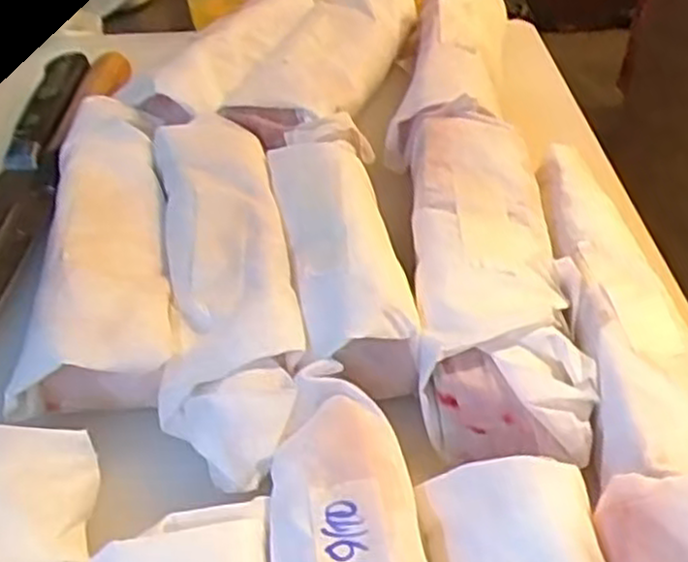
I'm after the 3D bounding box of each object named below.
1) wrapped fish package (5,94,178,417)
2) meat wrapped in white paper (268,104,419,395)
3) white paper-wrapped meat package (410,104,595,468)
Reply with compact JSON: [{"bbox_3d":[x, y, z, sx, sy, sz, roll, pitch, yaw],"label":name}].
[{"bbox_3d":[-0.110,-0.024,0.366,0.061,0.041,0.209,-5,43,-6],"label":"wrapped fish package"},{"bbox_3d":[-0.002,-0.022,0.361,0.054,0.042,0.169,-5,43,-6],"label":"meat wrapped in white paper"},{"bbox_3d":[0.063,-0.011,0.352,0.063,0.033,0.196,1,42,1],"label":"white paper-wrapped meat package"}]

